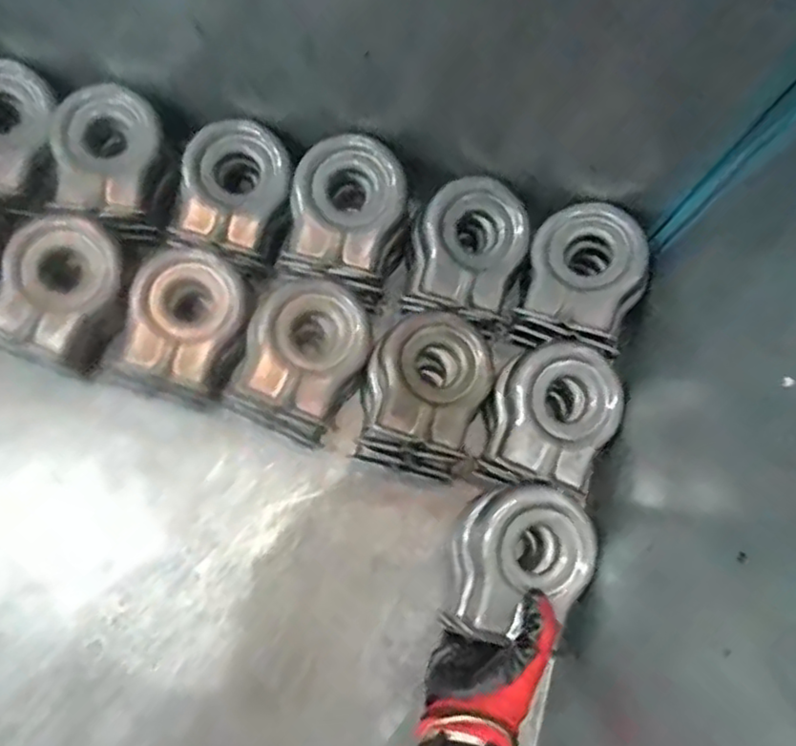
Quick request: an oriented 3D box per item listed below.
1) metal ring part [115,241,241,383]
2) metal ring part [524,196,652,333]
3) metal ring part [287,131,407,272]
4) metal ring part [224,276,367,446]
[{"bbox_3d":[-0.193,-0.052,0.590,0.096,0.037,0.119,19,78,3],"label":"metal ring part"},{"bbox_3d":[0.164,-0.092,0.578,0.092,0.047,0.115,12,78,1],"label":"metal ring part"},{"bbox_3d":[-0.047,-0.147,0.583,0.099,0.045,0.113,11,78,1],"label":"metal ring part"},{"bbox_3d":[-0.082,-0.016,0.575,0.094,0.032,0.125,26,78,4],"label":"metal ring part"}]

